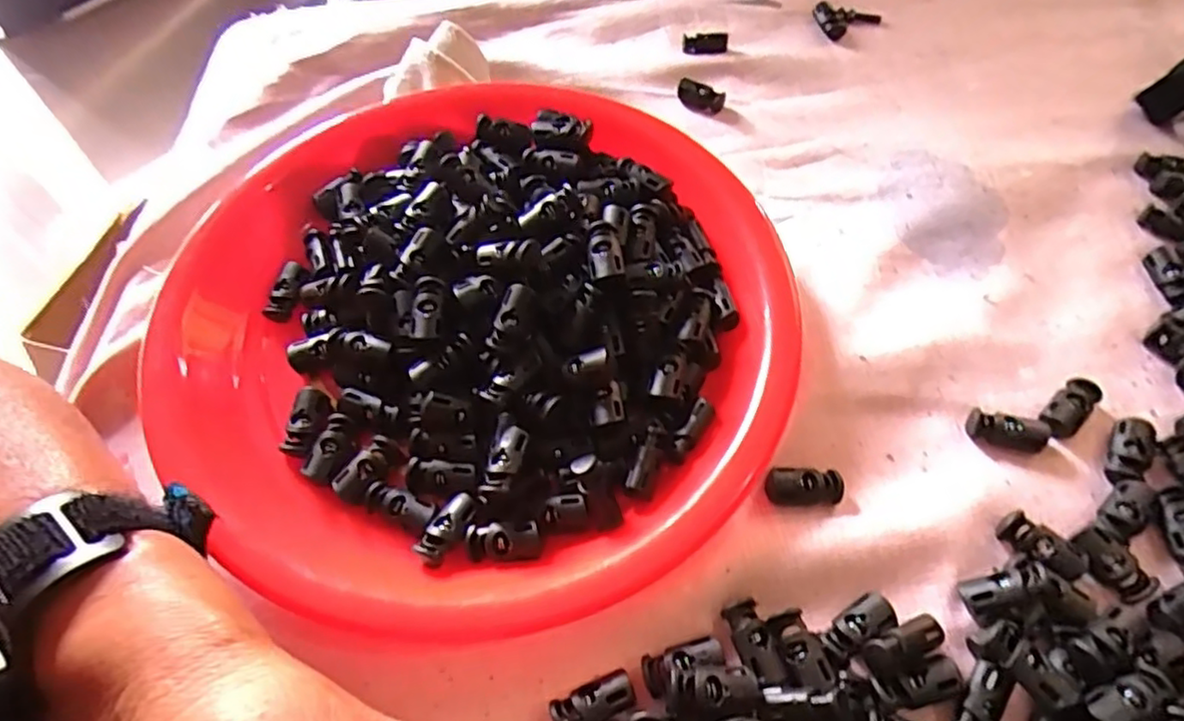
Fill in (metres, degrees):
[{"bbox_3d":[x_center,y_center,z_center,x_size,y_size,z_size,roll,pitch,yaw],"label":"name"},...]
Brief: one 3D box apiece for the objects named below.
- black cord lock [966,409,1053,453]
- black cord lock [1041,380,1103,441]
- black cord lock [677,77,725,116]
[{"bbox_3d":[0.165,0.027,0.263,0.028,0.007,0.013,12,59,10],"label":"black cord lock"},{"bbox_3d":[0.192,0.019,0.267,0.031,0.008,0.013,-37,63,-20],"label":"black cord lock"},{"bbox_3d":[0.064,-0.154,0.389,0.027,0.012,0.015,26,62,18],"label":"black cord lock"}]

